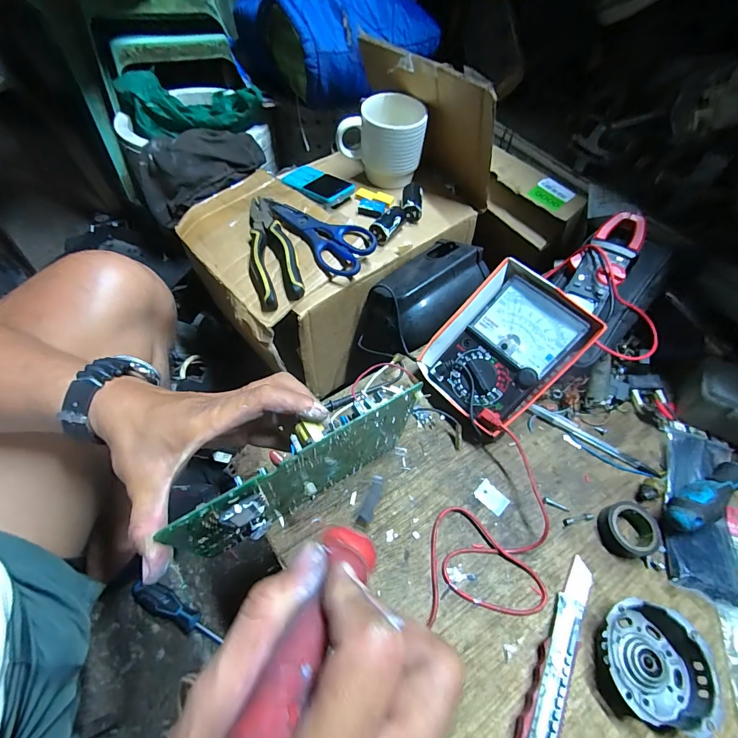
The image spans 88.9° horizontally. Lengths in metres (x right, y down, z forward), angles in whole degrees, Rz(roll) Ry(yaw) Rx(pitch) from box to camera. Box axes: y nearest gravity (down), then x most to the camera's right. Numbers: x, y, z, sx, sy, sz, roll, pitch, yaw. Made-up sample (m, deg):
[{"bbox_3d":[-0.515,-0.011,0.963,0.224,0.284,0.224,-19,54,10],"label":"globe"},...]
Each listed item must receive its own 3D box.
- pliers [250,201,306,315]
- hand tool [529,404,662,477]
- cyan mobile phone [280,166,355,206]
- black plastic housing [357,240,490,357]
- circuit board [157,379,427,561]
[{"bbox_3d":[-0.129,-0.159,0.495,0.060,0.029,0.189,-10,58,-11],"label":"pliers"},{"bbox_3d":[0.255,0.079,0.432,0.144,0.009,0.014,31,60,15],"label":"hand tool"},{"bbox_3d":[-0.081,-0.282,0.574,0.056,0.013,0.130,-37,56,-21],"label":"cyan mobile phone"},{"bbox_3d":[0.070,-0.091,0.513,0.117,0.095,0.181,38,62,21],"label":"black plastic housing"},{"bbox_3d":[-0.052,0.084,0.310,0.199,0.140,0.026,-31,67,-19],"label":"circuit board"}]

